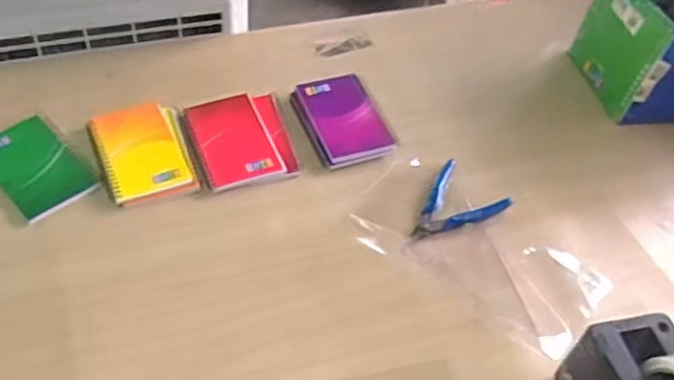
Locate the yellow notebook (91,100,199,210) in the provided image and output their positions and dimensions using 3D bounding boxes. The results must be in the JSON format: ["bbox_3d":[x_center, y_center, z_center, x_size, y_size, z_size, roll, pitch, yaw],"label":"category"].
[{"bbox_3d":[-0.210,-0.042,0.714,0.091,0.008,0.135,-14,52,-18],"label":"yellow notebook"}]

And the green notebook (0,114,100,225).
[{"bbox_3d":[-0.318,-0.028,0.692,0.079,0.004,0.137,-32,59,-29],"label":"green notebook"}]

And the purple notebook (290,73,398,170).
[{"bbox_3d":[0.007,-0.087,0.779,0.094,0.012,0.131,-15,52,-19],"label":"purple notebook"}]

